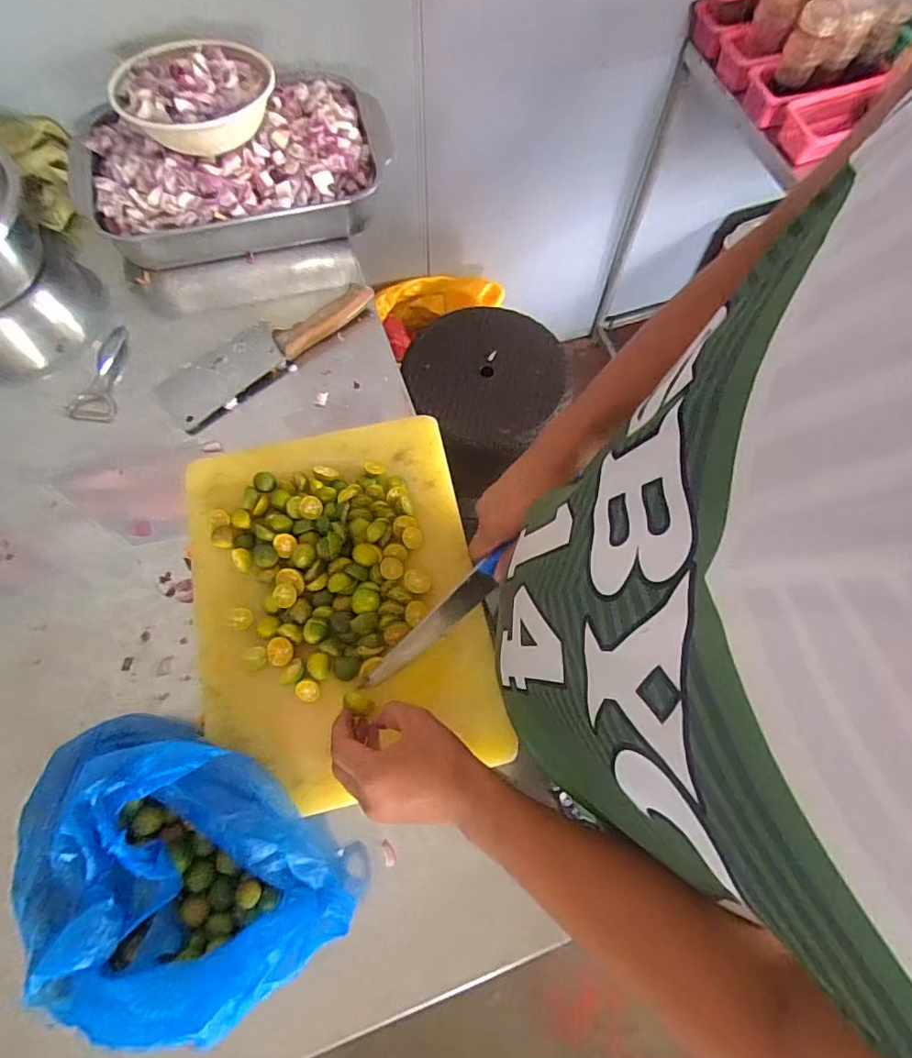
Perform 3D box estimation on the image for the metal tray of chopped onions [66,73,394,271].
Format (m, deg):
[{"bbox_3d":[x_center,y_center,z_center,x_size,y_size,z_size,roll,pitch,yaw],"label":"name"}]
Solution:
[{"bbox_3d":[-0.322,-0.527,0.770,0.425,0.092,0.244,-13,70,-5],"label":"metal tray of chopped onions"}]

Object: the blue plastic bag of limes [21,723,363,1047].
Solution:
[{"bbox_3d":[-0.258,0.286,0.455,0.288,0.090,0.189,24,71,8],"label":"blue plastic bag of limes"}]

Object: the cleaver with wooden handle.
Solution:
[{"bbox_3d":[-0.256,-0.253,0.707,0.303,0.027,0.088,-39,75,-13],"label":"cleaver with wooden handle"}]

